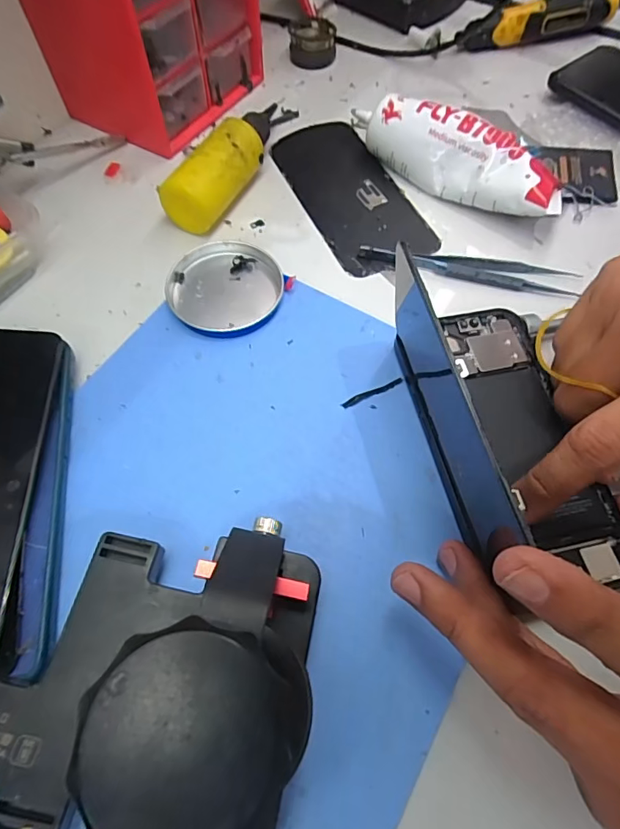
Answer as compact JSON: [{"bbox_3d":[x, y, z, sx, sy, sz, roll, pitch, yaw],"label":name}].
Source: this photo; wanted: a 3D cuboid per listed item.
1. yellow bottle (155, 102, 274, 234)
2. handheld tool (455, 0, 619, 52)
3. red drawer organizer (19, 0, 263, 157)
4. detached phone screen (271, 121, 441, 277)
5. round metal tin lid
[{"bbox_3d":[-0.048,-0.173,0.319,0.034,0.036,0.121,26,64,13],"label":"yellow bottle"},{"bbox_3d":[0.199,-0.342,0.408,0.141,0.030,0.022,-16,62,-9],"label":"handheld tool"},{"bbox_3d":[-0.110,-0.277,0.323,0.102,0.120,0.123,25,64,13],"label":"red drawer organizer"},{"bbox_3d":[0.027,-0.157,0.328,0.069,0.005,0.146,-21,63,-11],"label":"detached phone screen"},{"bbox_3d":[-0.050,-0.073,0.274,0.065,0.012,0.064,-4,61,-2],"label":"round metal tin lid"}]

